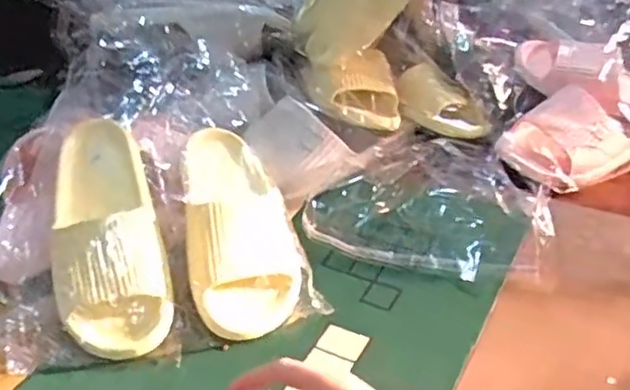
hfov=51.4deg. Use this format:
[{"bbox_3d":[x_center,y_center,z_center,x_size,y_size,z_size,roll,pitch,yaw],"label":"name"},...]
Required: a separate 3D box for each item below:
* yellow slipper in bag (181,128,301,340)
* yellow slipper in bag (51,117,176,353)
[{"bbox_3d":[-0.074,0.014,0.630,0.103,0.066,0.244,-8,51,-9],"label":"yellow slipper in bag"},{"bbox_3d":[-0.192,0.024,0.596,0.091,0.054,0.234,-11,62,-12],"label":"yellow slipper in bag"}]

